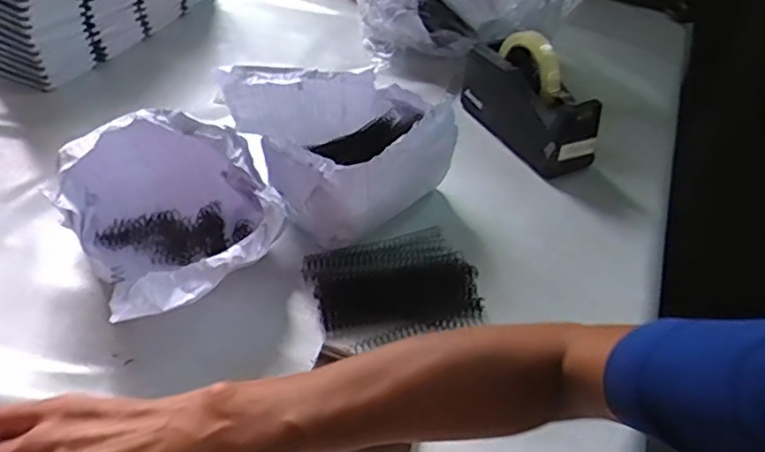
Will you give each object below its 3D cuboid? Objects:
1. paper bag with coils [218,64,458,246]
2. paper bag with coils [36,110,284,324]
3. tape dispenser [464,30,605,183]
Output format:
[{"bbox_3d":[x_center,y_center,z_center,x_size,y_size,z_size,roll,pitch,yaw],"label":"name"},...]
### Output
[{"bbox_3d":[-0.039,-0.092,0.673,0.190,0.123,0.178,35,49,30],"label":"paper bag with coils"},{"bbox_3d":[-0.201,-0.017,0.582,0.170,0.125,0.207,-25,50,-30],"label":"paper bag with coils"},{"bbox_3d":[0.188,-0.166,0.790,0.071,0.113,0.197,-17,46,-24],"label":"tape dispenser"}]

